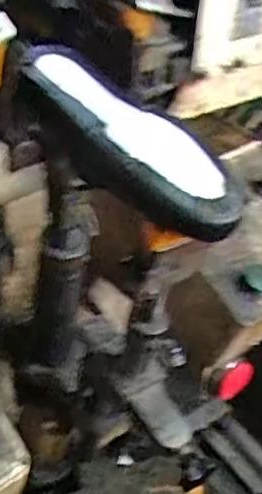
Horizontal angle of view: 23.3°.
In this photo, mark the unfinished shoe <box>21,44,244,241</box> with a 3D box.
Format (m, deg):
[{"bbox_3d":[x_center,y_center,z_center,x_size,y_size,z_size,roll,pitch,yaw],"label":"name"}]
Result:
[{"bbox_3d":[-0.014,-0.095,0.580,0.075,0.088,0.271,-31,49,-34],"label":"unfinished shoe"}]

